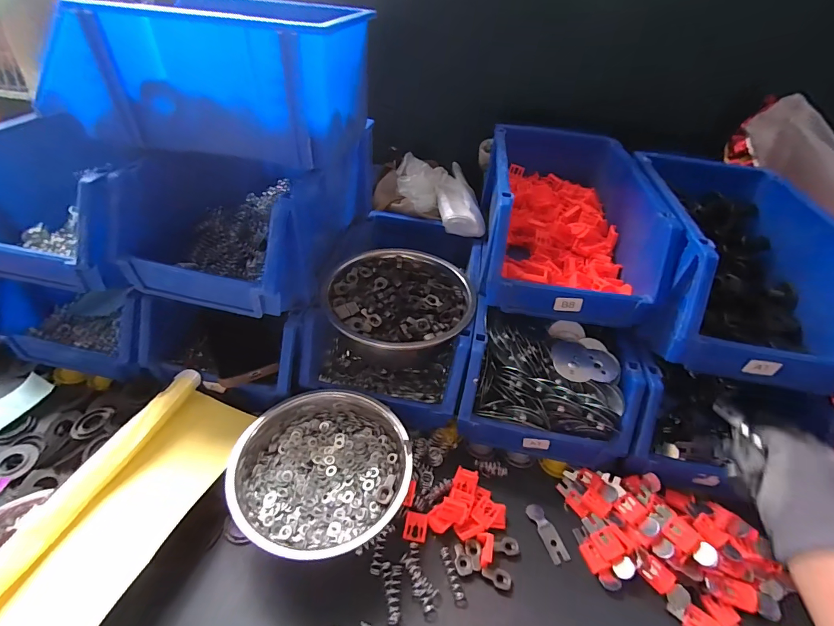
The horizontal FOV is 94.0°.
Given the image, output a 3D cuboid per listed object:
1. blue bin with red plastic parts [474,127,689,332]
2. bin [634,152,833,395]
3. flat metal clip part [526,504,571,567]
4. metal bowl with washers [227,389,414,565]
[{"bbox_3d":[0.207,-0.141,0.559,0.196,0.122,0.346,10,40,5],"label":"blue bin with red plastic parts"},{"bbox_3d":[0.401,-0.071,0.521,0.222,0.140,0.359,9,39,3],"label":"bin"},{"bbox_3d":[0.145,0.244,0.435,0.020,0.004,0.062,-8,42,-17],"label":"flat metal clip part"},{"bbox_3d":[-0.104,0.174,0.433,0.177,0.074,0.187,4,39,-3],"label":"metal bowl with washers"}]

